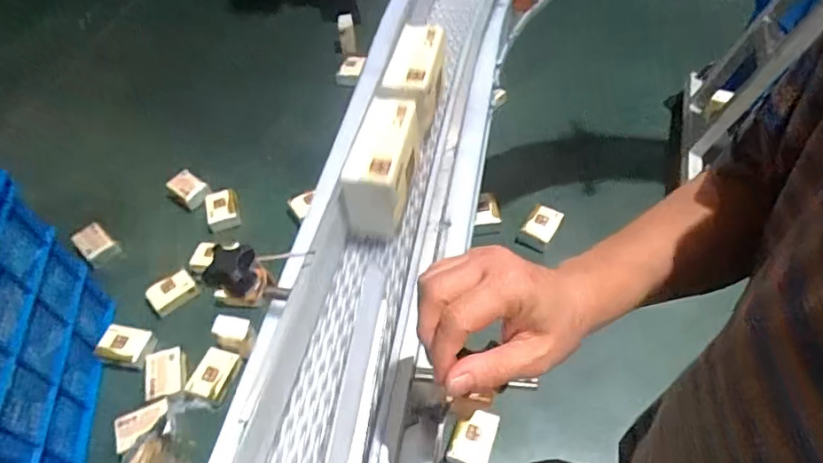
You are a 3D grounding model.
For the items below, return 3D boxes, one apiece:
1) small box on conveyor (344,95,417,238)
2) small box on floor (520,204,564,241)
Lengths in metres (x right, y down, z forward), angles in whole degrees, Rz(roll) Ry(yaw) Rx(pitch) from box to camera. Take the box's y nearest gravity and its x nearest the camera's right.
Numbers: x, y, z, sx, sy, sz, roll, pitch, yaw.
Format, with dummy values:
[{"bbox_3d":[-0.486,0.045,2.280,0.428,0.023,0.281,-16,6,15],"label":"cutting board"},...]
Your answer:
[{"bbox_3d":[-0.026,-0.067,0.569,0.058,0.095,0.122,9,53,11],"label":"small box on conveyor"},{"bbox_3d":[0.381,-0.030,1.572,0.092,0.025,0.111,24,58,21],"label":"small box on floor"}]

